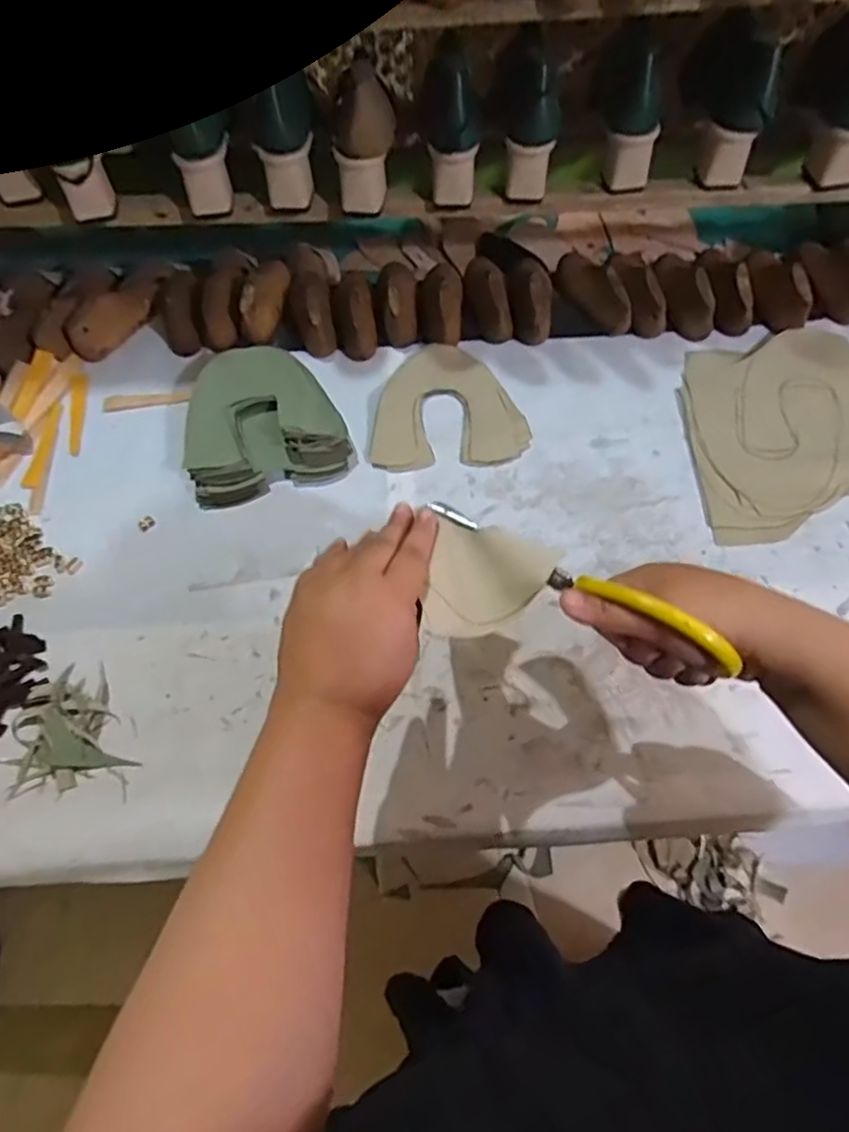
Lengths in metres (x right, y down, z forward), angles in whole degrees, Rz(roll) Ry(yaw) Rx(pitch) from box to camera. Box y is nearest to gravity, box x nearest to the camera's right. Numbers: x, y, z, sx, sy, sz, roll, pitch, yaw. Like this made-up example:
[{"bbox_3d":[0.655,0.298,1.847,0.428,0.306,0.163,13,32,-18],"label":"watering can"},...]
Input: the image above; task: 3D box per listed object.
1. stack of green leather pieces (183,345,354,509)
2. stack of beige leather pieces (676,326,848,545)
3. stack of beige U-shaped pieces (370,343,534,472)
[{"bbox_3d":[-0.181,-0.163,0.725,0.167,0.049,0.168,-16,64,-5],"label":"stack of green leather pieces"},{"bbox_3d":[0.401,-0.153,0.719,0.220,0.009,0.258,-5,63,0],"label":"stack of beige leather pieces"},{"bbox_3d":[0.029,-0.187,0.748,0.169,0.008,0.163,-2,63,1],"label":"stack of beige U-shaped pieces"}]

